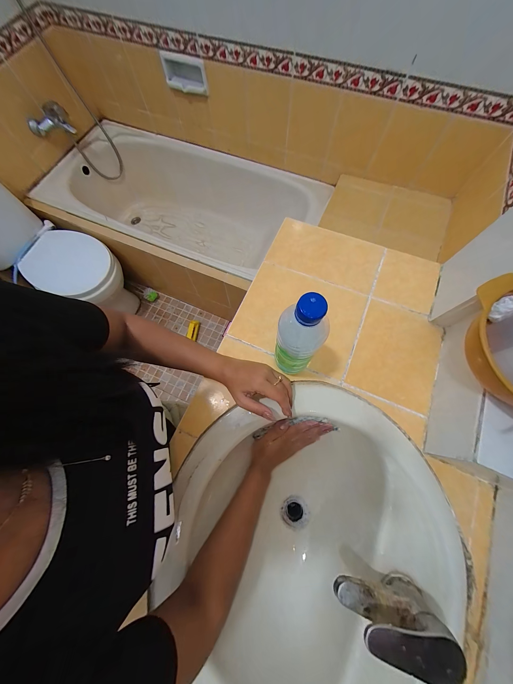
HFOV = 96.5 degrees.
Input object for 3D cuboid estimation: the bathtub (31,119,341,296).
[{"bbox_3d":[-0.489,-0.788,1.449,1.563,0.433,0.789,25,74,10],"label":"bathtub"}]

